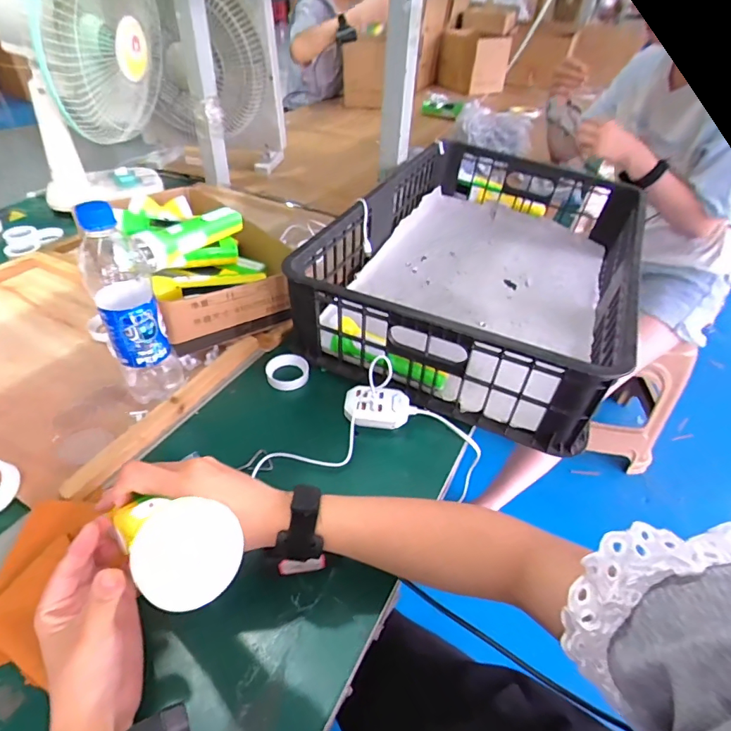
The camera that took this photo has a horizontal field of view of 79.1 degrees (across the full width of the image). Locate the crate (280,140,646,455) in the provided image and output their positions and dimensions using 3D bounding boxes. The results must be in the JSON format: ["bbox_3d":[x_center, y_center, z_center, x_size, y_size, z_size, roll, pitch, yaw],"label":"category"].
[{"bbox_3d":[0.220,-0.197,0.753,0.397,0.161,0.720,21,46,18],"label":"crate"}]

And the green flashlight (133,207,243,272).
[{"bbox_3d":[-0.253,-0.193,0.640,0.041,0.043,0.170,23,46,19],"label":"green flashlight"}]

